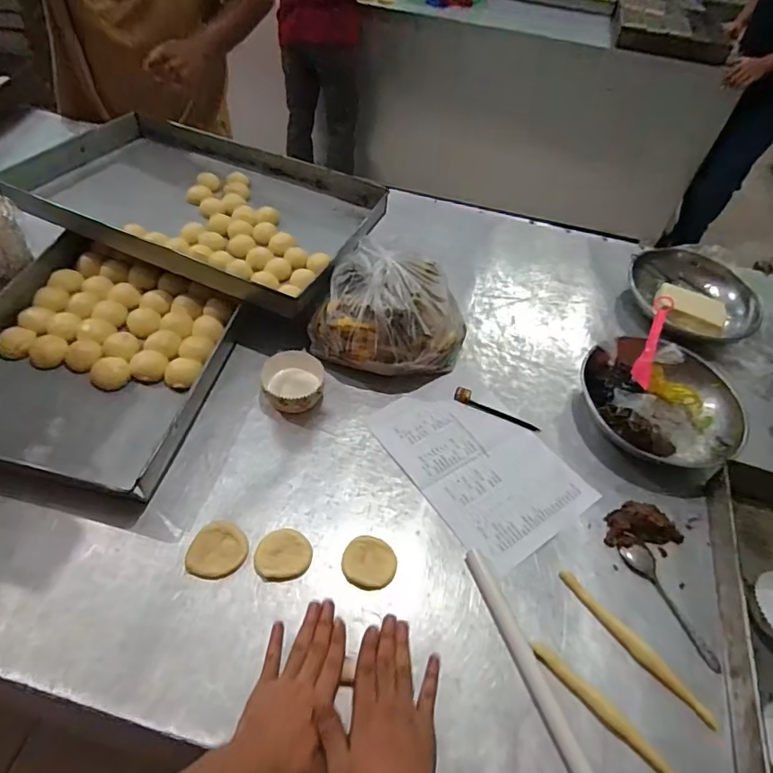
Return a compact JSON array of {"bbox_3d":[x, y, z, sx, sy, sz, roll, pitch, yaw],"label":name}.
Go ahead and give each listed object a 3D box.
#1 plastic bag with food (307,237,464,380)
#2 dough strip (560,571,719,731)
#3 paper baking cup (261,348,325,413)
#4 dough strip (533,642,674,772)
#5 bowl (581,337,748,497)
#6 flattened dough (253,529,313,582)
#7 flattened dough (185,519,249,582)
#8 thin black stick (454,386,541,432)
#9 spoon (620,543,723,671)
[{"bbox_3d":[0.013,-0.122,0.843,0.234,0.107,0.210,20,51,10],"label":"plastic bag with food"},{"bbox_3d":[0.289,0.302,0.603,0.021,0.015,0.208,-30,60,-27],"label":"dough strip"},{"bbox_3d":[-0.140,-0.007,0.778,0.090,0.047,0.086,3,51,-4],"label":"paper baking cup"},{"bbox_3d":[0.236,0.350,0.557,0.179,0.011,0.022,38,57,23],"label":"dough strip"},{"bbox_3d":[0.423,0.027,0.798,0.222,0.069,0.240,3,51,-4],"label":"bowl"},{"bbox_3d":[-0.128,0.208,0.641,0.067,0.008,0.062,-6,52,-11],"label":"flattened dough"},{"bbox_3d":[-0.206,0.201,0.636,0.066,0.008,0.069,3,51,-4],"label":"flattened dough"},{"bbox_3d":[0.173,0.035,0.810,0.139,0.014,0.022,21,52,11],"label":"thin black stick"},{"bbox_3d":[0.359,0.268,0.644,0.039,0.016,0.160,-17,55,-20],"label":"spoon"}]

